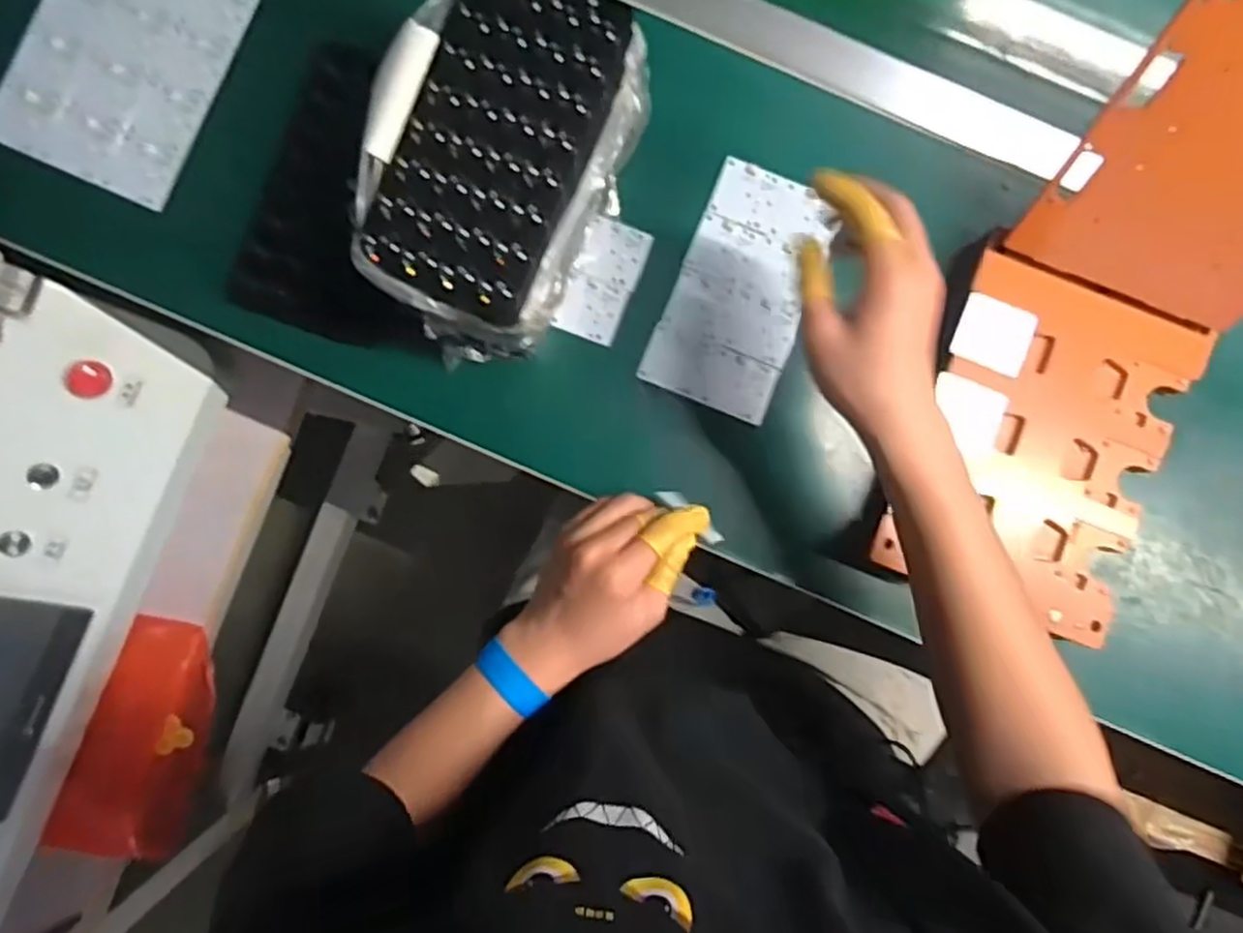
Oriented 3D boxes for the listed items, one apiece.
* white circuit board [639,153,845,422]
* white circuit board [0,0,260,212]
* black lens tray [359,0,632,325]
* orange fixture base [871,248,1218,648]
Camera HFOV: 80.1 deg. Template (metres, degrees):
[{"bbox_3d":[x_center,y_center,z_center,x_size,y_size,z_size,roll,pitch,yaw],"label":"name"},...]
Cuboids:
[{"bbox_3d":[0.090,-0.130,0.548,0.095,0.008,0.176,22,89,0],"label":"white circuit board"},{"bbox_3d":[-0.366,-0.295,0.543,0.143,0.006,0.175,25,88,0],"label":"white circuit board"},{"bbox_3d":[-0.074,-0.191,0.432,0.102,0.025,0.193,22,88,0],"label":"black lens tray"},{"bbox_3d":[0.291,-0.012,0.525,0.167,0.044,0.230,21,88,0],"label":"orange fixture base"}]

